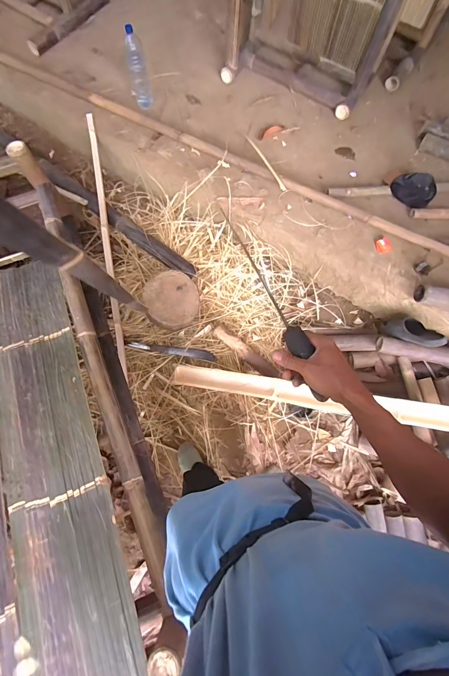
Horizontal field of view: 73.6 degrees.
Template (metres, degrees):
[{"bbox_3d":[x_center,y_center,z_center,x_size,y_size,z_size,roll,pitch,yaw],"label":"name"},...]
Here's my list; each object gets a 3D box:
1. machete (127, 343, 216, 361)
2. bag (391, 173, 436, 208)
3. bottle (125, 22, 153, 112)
[{"bbox_3d":[-0.249,0.059,1.448,0.405,0.024,0.044,8,73,1],"label":"machete"},{"bbox_3d":[0.882,-0.696,1.404,0.196,0.107,0.121,37,75,10],"label":"bag"},{"bbox_3d":[-0.418,-1.293,1.441,0.090,0.282,0.108,-14,73,-6],"label":"bottle"}]

